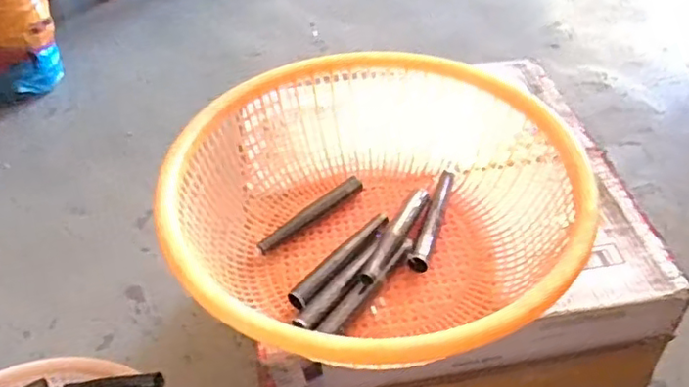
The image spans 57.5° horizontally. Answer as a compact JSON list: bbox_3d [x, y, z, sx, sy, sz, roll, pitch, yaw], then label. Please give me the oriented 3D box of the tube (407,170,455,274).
[{"bbox_3d":[0.100,0.025,0.703,0.019,0.024,0.161,12,48,14],"label":"tube"}]

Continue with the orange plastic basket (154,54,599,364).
[{"bbox_3d":[0.026,0.013,0.654,0.385,0.144,0.374,-2,46,2],"label":"orange plastic basket"}]

